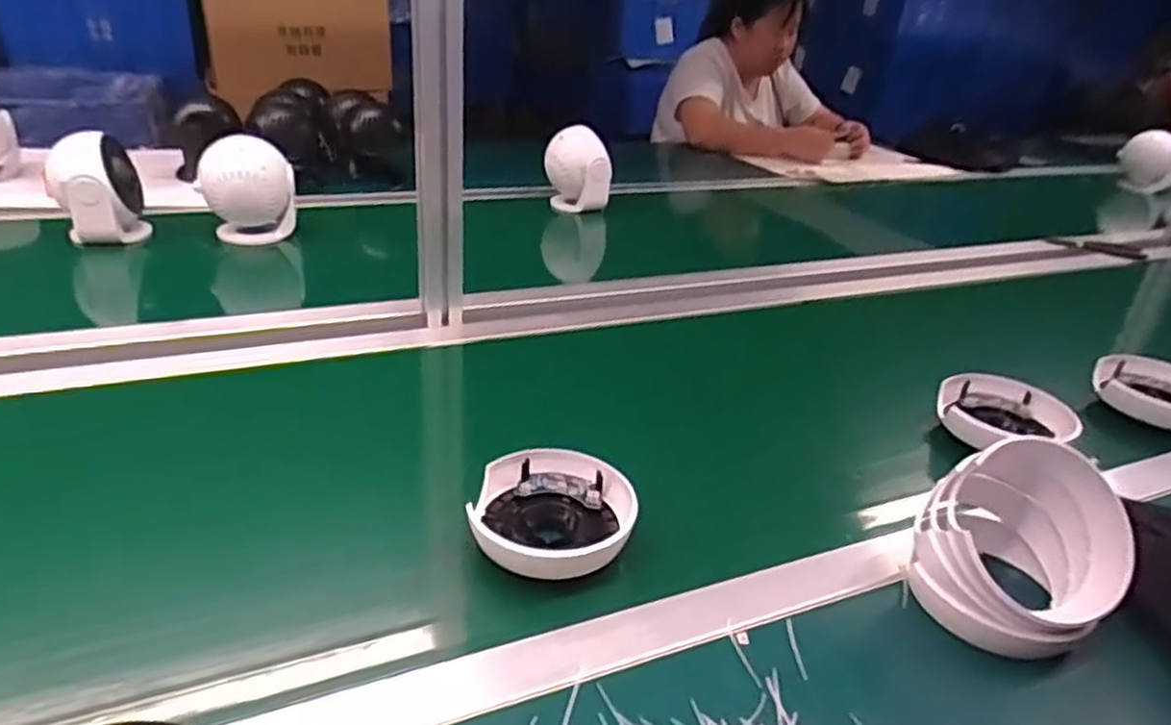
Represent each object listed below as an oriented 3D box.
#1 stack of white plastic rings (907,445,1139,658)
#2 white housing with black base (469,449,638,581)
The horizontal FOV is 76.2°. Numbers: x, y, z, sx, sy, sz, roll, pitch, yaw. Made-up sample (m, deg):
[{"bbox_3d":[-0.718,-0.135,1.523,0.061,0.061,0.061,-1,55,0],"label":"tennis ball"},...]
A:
[{"bbox_3d":[0.287,0.123,0.486,0.117,0.104,0.117,-19,37,-37],"label":"stack of white plastic rings"},{"bbox_3d":[-0.024,0.107,0.528,0.112,0.034,0.096,14,30,14],"label":"white housing with black base"}]

